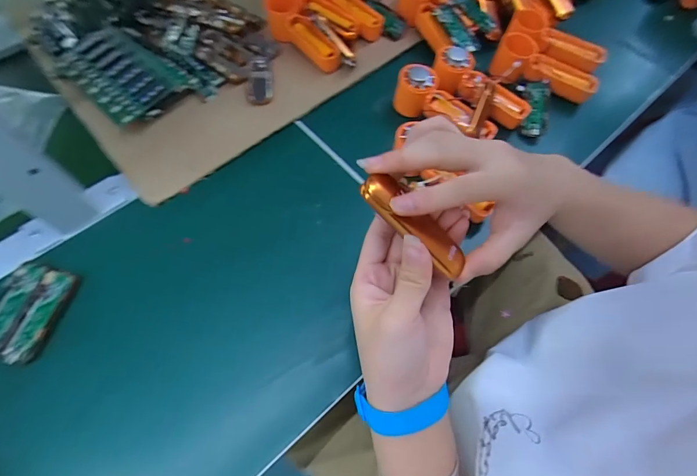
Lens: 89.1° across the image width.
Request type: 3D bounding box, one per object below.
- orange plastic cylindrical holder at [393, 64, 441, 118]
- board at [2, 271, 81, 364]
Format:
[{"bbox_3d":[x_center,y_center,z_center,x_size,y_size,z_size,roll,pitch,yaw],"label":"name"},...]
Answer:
[{"bbox_3d":[0.082,-0.180,0.437,0.046,0.050,0.044,17,65,7],"label":"orange plastic cylindrical holder"},{"bbox_3d":[-0.280,0.070,0.322,0.031,0.009,0.082,9,64,3],"label":"board"}]

